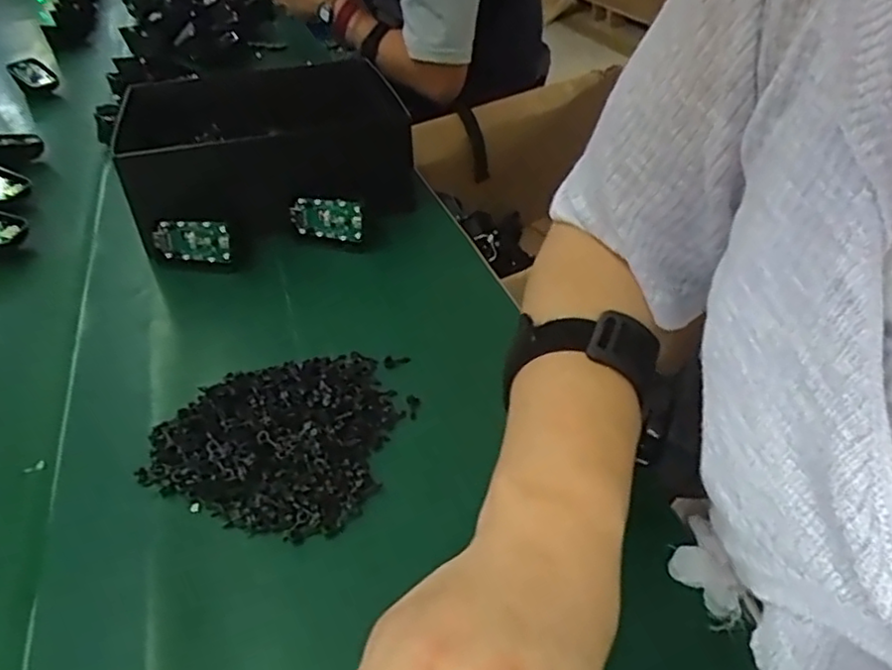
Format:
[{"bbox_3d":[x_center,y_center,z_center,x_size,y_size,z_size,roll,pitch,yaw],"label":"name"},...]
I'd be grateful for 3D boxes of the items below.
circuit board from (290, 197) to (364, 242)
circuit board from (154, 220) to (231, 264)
[{"bbox_3d":[-0.097,-0.096,0.552,0.062,0.033,0.010,9,41,18],"label":"circuit board"},{"bbox_3d":[-0.199,-0.074,0.527,0.059,0.032,0.010,3,39,10],"label":"circuit board"}]

